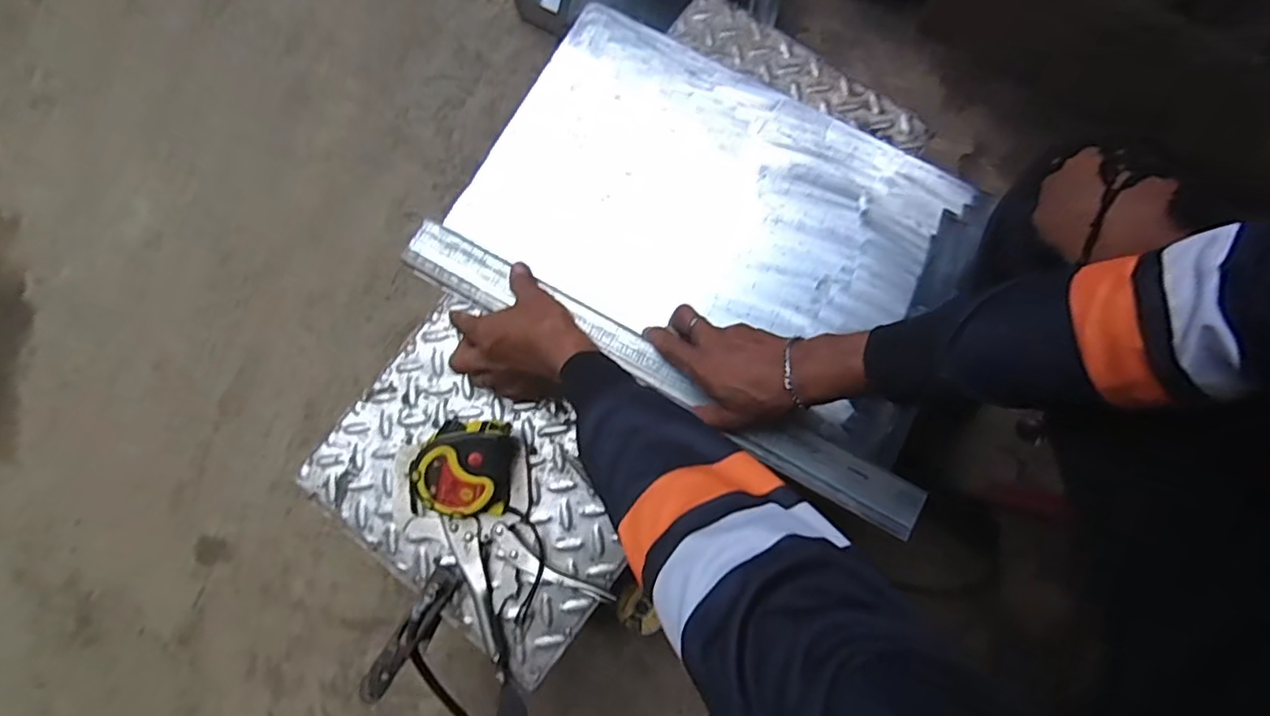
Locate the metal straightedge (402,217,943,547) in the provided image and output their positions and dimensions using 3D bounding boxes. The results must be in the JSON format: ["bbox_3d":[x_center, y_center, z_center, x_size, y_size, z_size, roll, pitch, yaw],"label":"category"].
[{"bbox_3d":[0.016,0.013,0.551,0.519,0.014,0.048,29,80,6],"label":"metal straightedge"}]

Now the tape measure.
[{"bbox_3d":[-0.151,0.096,0.525,0.083,0.053,0.084,0,78,2],"label":"tape measure"}]

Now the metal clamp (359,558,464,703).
[{"bbox_3d":[-0.204,0.253,0.548,0.030,0.032,0.159,37,106,9],"label":"metal clamp"}]

